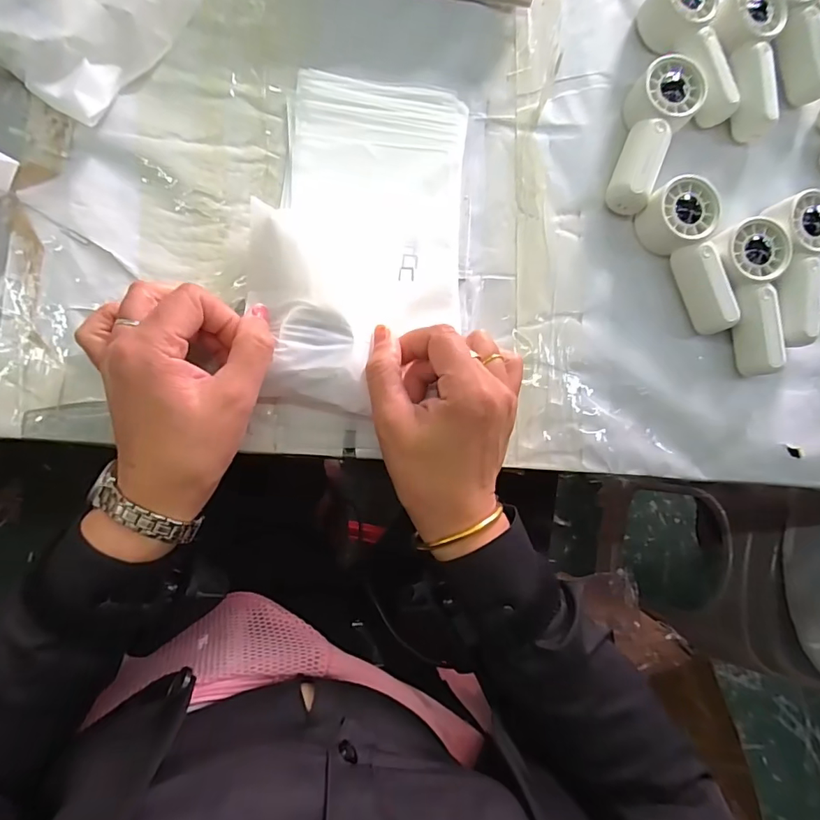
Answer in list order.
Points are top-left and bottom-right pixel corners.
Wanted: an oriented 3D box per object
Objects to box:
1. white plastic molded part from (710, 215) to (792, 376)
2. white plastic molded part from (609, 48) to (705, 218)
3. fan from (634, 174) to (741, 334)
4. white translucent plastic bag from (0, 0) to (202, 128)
[{"bbox_3d":[0.251,-0.081,0.365,0.045,0.034,0.107,-12,87,-8],"label":"white plastic molded part"},{"bbox_3d":[0.173,-0.201,0.366,0.044,0.030,0.114,26,83,-5],"label":"white plastic molded part"},{"bbox_3d":[0.210,-0.113,0.364,0.044,0.032,0.107,-27,89,-9],"label":"fan"},{"bbox_3d":[-0.205,-0.250,0.313,0.081,0.042,0.121,31,82,-4],"label":"white translucent plastic bag"}]

